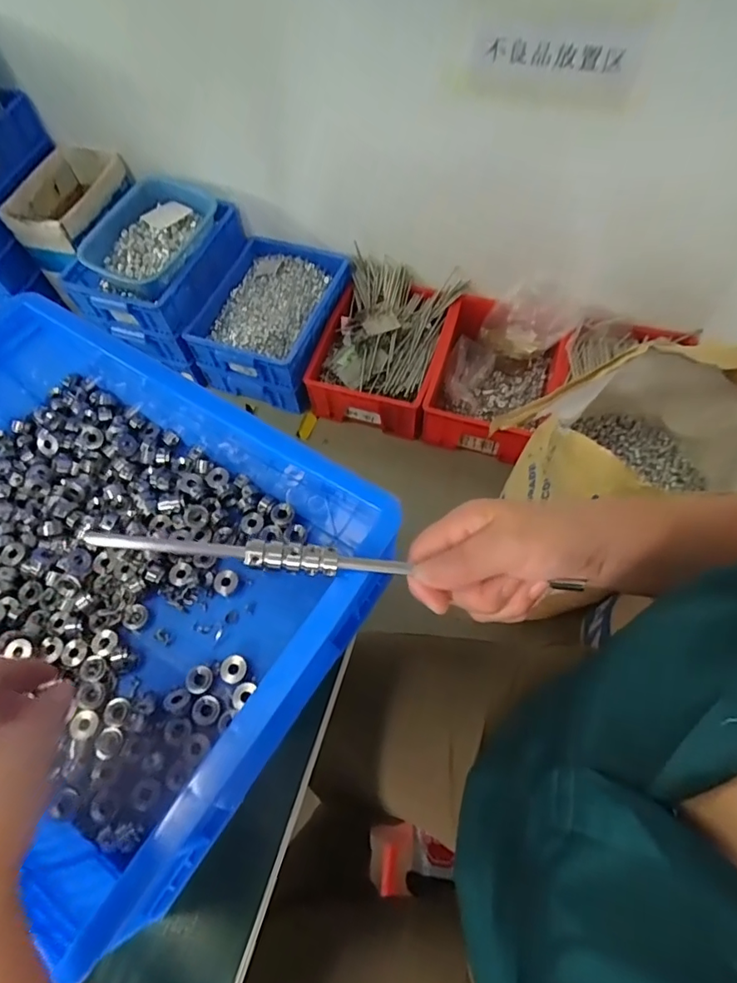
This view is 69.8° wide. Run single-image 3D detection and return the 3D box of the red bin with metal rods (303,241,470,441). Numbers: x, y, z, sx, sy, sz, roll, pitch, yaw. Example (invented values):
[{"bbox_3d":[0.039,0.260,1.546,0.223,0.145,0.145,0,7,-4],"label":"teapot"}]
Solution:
[{"bbox_3d":[0.046,-0.413,1.489,0.346,0.155,0.478,17,63,12],"label":"red bin with metal rods"}]

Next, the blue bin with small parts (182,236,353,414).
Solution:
[{"bbox_3d":[-0.267,-0.505,1.548,0.343,0.178,0.479,14,63,10],"label":"blue bin with small parts"}]

